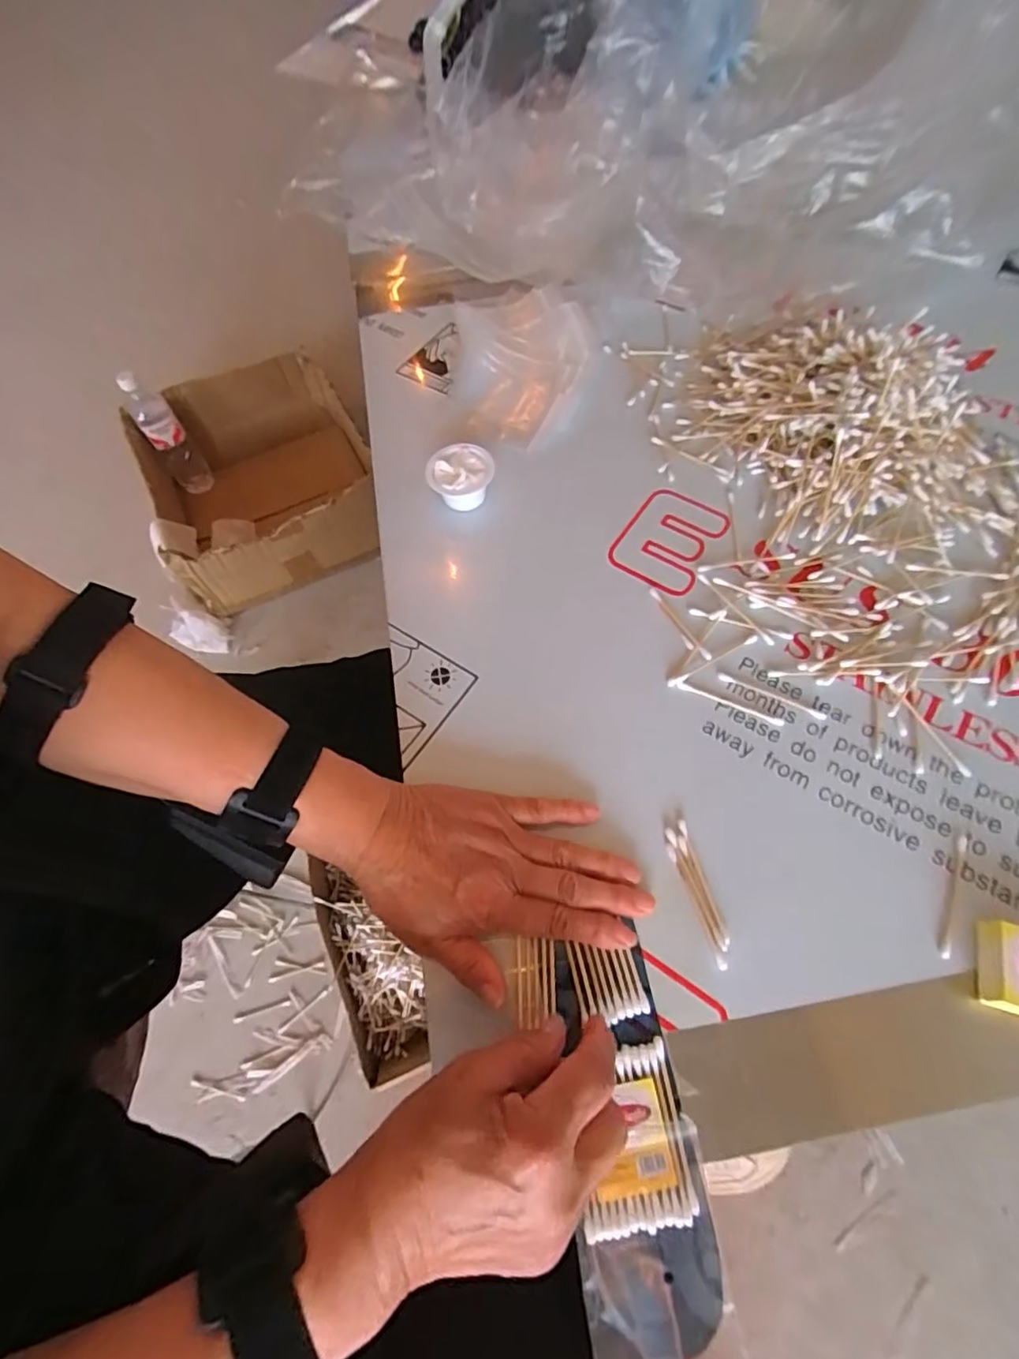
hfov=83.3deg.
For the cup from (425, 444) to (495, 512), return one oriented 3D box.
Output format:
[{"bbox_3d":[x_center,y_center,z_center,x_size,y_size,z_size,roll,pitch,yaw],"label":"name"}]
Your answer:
[{"bbox_3d":[-0.040,-0.164,0.470,0.053,0.031,0.045,-17,65,-6],"label":"cup"}]

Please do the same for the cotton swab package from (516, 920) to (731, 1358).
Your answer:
[{"bbox_3d":[0.055,0.230,0.288,0.070,0.016,0.183,-11,62,-3],"label":"cotton swab package"}]

